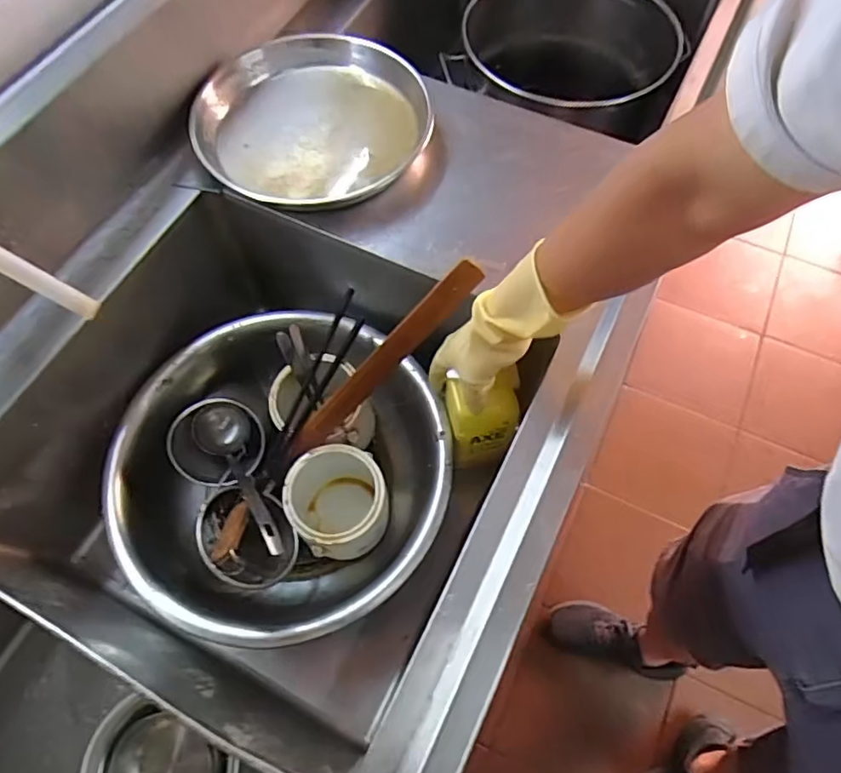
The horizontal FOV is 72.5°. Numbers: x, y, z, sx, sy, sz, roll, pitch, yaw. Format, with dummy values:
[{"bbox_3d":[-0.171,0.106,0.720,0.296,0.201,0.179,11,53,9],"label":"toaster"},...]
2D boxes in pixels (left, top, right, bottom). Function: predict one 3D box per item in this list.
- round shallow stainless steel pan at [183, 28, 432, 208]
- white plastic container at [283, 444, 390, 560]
[{"bbox_3d":[-0.142,-0.356,0.759,0.285,0.067,0.299,0,64,1],"label":"round shallow stainless steel pan"},{"bbox_3d":[-0.107,0.158,0.780,0.122,0.149,0.143,10,65,5],"label":"white plastic container"}]

